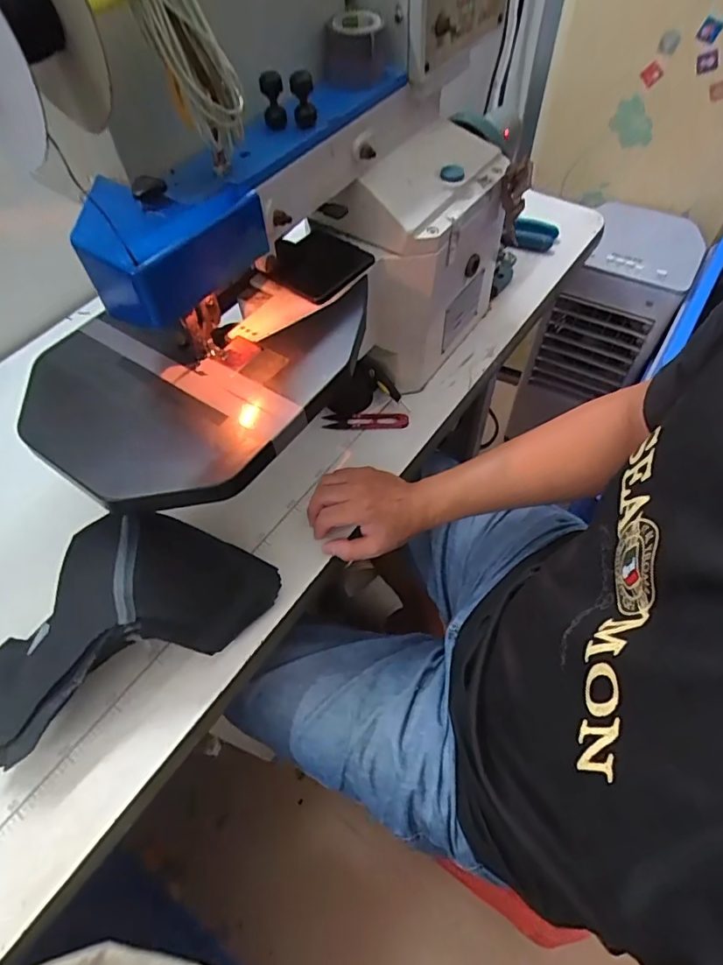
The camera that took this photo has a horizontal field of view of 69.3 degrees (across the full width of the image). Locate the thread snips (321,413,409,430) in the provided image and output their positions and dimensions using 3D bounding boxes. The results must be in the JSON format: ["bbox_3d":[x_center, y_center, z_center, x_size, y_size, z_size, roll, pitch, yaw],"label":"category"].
[{"bbox_3d":[0.006,-0.075,0.634,0.100,0.007,0.025,-2,57,2],"label":"thread snips"}]

